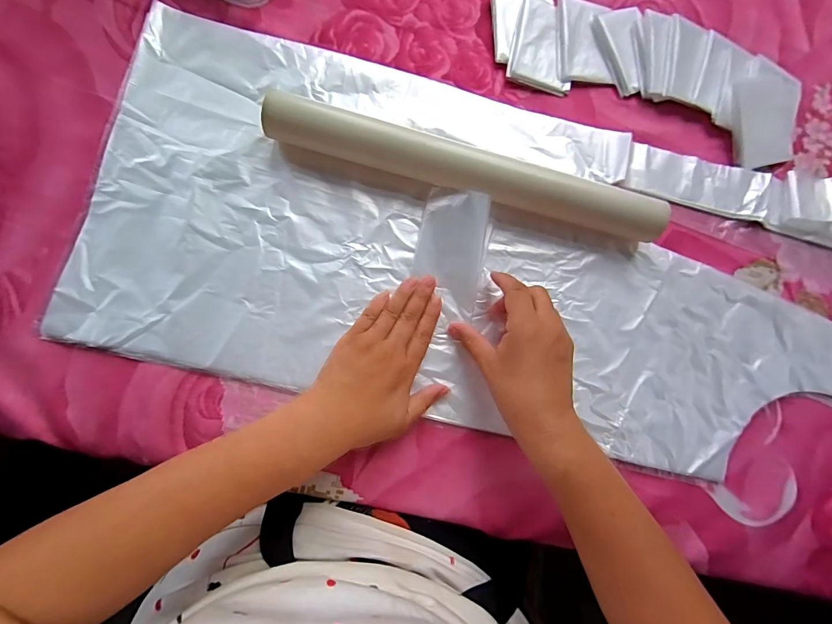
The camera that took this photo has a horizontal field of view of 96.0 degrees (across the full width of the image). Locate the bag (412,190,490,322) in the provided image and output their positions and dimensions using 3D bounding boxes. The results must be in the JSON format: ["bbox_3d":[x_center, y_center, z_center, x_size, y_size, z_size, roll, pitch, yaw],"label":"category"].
[{"bbox_3d":[0.031,-0.053,0.332,0.059,0.024,0.108,10,83,-4],"label":"bag"}]

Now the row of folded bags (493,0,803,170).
[{"bbox_3d":[0.233,-0.245,0.375,0.327,0.017,0.115,21,83,-3],"label":"row of folded bags"}]

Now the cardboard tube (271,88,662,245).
[{"bbox_3d":[0.046,-0.122,0.331,0.352,0.040,0.044,15,83,-3],"label":"cardboard tube"}]

